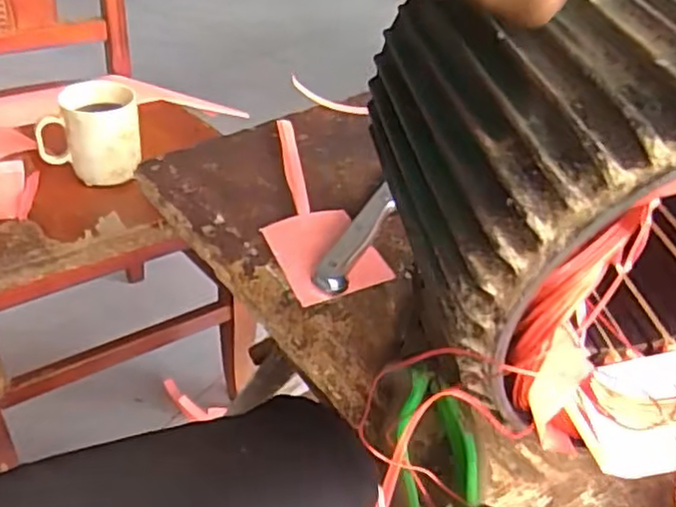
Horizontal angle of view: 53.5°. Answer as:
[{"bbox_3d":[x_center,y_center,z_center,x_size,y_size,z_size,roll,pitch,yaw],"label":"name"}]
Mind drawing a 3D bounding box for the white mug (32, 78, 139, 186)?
[{"bbox_3d":[-0.292,-0.139,0.788,0.115,0.101,0.087,-9,42,-18],"label":"white mug"}]

